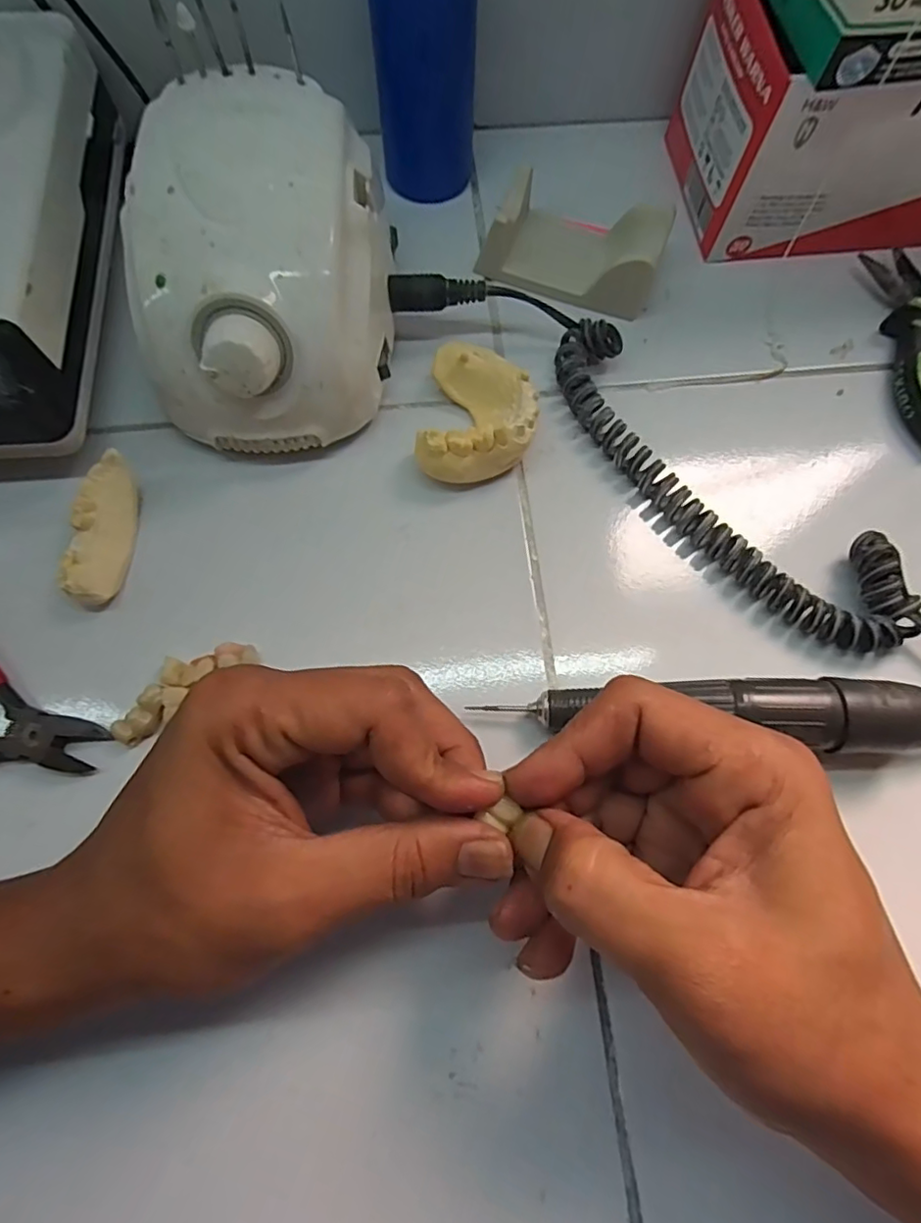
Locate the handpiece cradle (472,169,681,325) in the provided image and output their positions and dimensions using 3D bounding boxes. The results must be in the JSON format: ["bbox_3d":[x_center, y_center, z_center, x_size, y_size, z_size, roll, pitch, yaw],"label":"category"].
[{"bbox_3d":[0.059,-0.190,0.304,0.088,0.031,0.050,20,73,4],"label":"handpiece cradle"}]

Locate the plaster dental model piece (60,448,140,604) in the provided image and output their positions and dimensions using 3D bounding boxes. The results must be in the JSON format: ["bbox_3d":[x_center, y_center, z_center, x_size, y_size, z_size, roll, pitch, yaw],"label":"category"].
[{"bbox_3d":[-0.157,-0.035,0.259,0.019,0.023,0.064,2,73,-2],"label":"plaster dental model piece"}]

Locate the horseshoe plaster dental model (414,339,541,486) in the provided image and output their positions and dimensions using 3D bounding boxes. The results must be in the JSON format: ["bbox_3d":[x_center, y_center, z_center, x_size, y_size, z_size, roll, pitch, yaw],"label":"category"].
[{"bbox_3d":[0.009,-0.092,0.275,0.050,0.028,0.069,9,73,0],"label":"horseshoe plaster dental model"}]

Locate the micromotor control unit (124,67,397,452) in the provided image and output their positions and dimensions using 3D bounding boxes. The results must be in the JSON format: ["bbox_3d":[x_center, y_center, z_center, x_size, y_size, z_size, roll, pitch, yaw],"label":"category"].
[{"bbox_3d":[-0.084,-0.149,0.262,0.102,0.083,0.137,0,73,-2],"label":"micromotor control unit"}]

